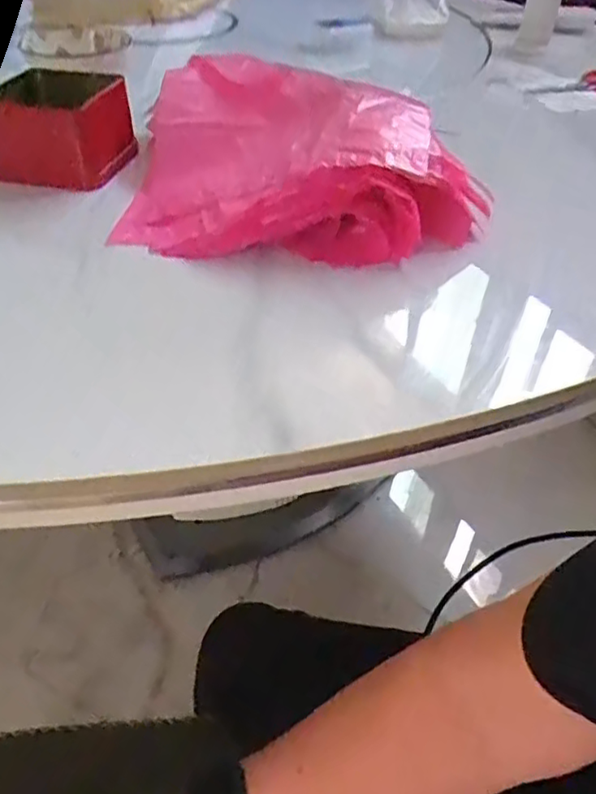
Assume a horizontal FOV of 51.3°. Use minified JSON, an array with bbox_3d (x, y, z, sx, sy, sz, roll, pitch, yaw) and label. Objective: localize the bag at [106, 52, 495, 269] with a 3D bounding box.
[{"bbox_3d":[0.002,-0.185,0.477,0.255,0.078,0.221,-2,43,-3],"label":"bag"}]

